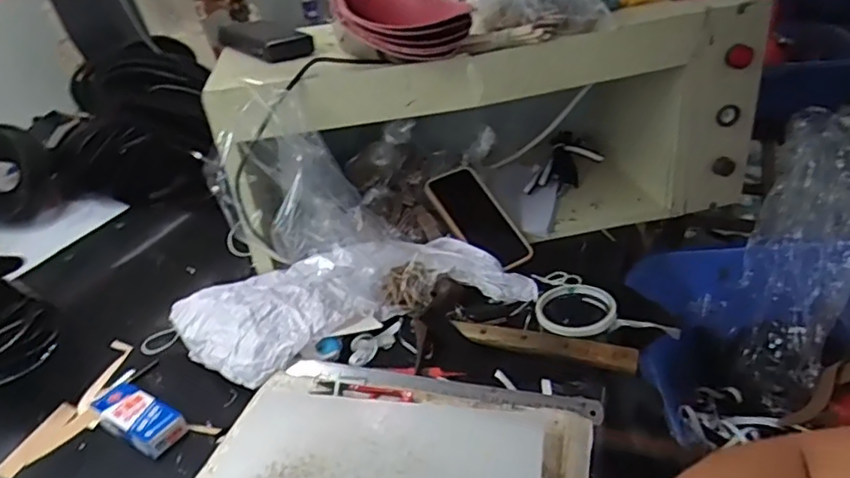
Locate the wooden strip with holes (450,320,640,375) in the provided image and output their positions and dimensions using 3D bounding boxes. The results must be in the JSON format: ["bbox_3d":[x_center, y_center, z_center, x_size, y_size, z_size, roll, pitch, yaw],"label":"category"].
[{"bbox_3d":[0.121,0.109,0.617,0.187,0.013,0.026,7,68,21],"label":"wooden strip with holes"}]

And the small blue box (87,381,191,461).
[{"bbox_3d":[-0.287,0.179,0.596,0.111,0.024,0.048,15,37,34],"label":"small blue box"}]

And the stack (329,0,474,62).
[{"bbox_3d":[-0.033,-0.259,0.710,0.129,0.053,0.226,-12,30,-9],"label":"stack"}]

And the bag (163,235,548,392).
[{"bbox_3d":[-0.081,0.061,0.689,0.413,0.058,0.164,-12,30,-9],"label":"bag"}]

